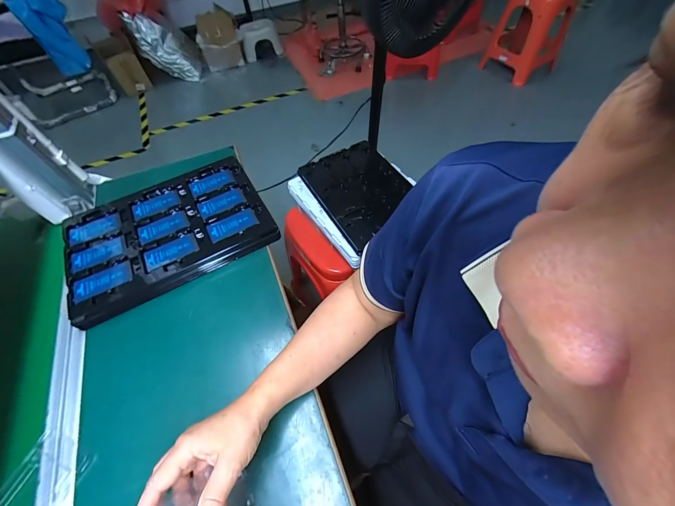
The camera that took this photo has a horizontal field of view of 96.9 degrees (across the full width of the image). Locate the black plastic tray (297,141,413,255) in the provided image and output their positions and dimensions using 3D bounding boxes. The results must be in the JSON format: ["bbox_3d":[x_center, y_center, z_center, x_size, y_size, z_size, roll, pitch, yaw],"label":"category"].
[{"bbox_3d":[0.059,-0.172,0.785,0.221,0.029,0.315,-28,60,-14],"label":"black plastic tray"}]

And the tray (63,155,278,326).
[{"bbox_3d":[-0.297,-0.041,0.534,0.330,0.031,0.223,-27,59,-13],"label":"tray"}]

